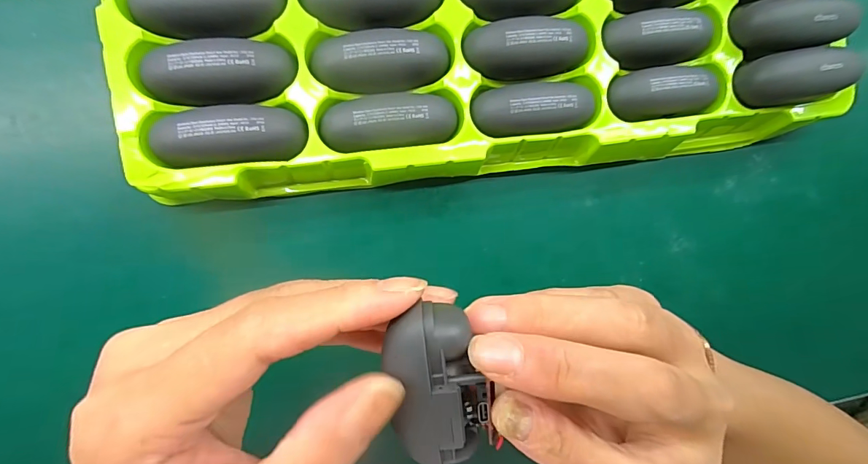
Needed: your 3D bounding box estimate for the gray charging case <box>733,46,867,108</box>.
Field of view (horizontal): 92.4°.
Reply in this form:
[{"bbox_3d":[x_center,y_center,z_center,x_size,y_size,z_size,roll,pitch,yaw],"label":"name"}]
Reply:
[{"bbox_3d":[0.199,-0.086,0.228,0.063,0.033,0.028,-11,96,6],"label":"gray charging case"}]

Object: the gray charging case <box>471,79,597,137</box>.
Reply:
[{"bbox_3d":[0.053,-0.066,0.219,0.066,0.027,0.028,-11,96,-8],"label":"gray charging case"}]

